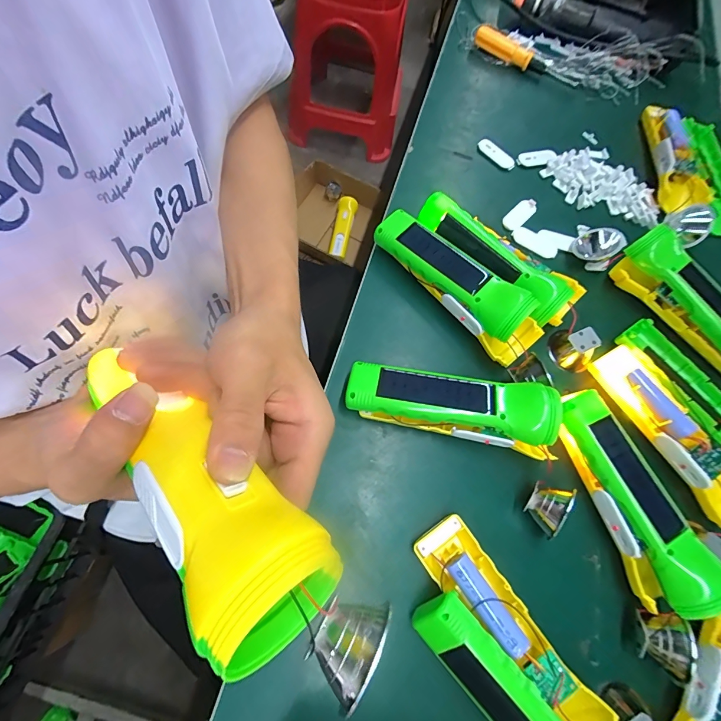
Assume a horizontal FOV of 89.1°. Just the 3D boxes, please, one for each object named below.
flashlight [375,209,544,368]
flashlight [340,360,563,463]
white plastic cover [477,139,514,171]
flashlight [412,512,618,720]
[{"bbox_3d":[0.087,-0.074,0.343,0.049,0.055,0.178,-39,78,-17],"label":"flashlight"},{"bbox_3d":[0.070,0.034,0.302,0.162,0.062,0.051,15,69,-1],"label":"flashlight"},{"bbox_3d":[0.158,-0.242,0.429,0.014,0.012,0.051,-37,78,-17],"label":"white plastic cover"},{"bbox_3d":[0.102,0.207,0.244,0.069,0.045,0.194,-34,77,-16],"label":"flashlight"}]

